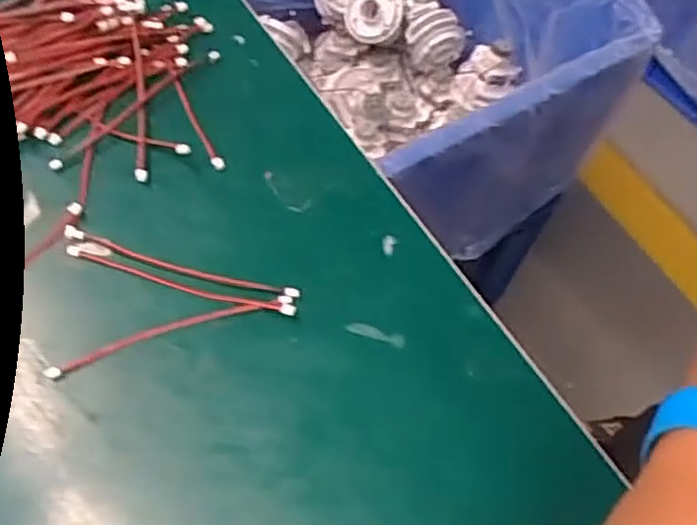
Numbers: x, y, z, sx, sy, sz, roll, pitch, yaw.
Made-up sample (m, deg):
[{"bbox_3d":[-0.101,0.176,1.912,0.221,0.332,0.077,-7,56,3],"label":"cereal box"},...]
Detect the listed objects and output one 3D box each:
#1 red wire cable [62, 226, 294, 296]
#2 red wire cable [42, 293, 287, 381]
[{"bbox_3d":[-0.077,0.001,0.340,0.111,0.004,0.007,15,62,4],"label":"red wire cable"},{"bbox_3d":[-0.077,0.030,0.323,0.107,0.004,0.008,-17,64,-13],"label":"red wire cable"}]

